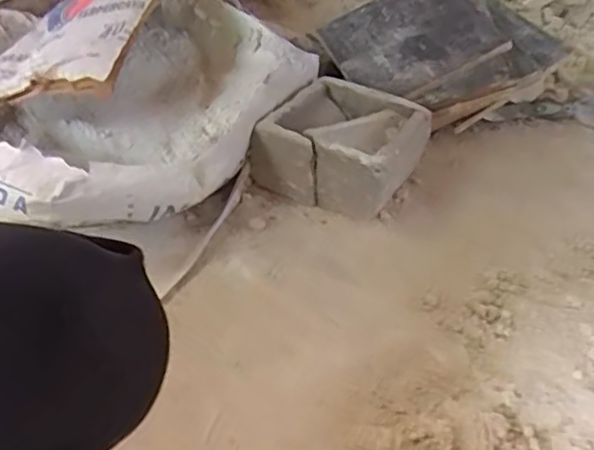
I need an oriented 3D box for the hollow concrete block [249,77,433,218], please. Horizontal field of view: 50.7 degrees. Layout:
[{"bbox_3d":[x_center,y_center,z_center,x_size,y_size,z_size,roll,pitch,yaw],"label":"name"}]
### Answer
[{"bbox_3d":[0.071,-0.126,0.921,0.208,0.099,0.197,22,47,19],"label":"hollow concrete block"}]

